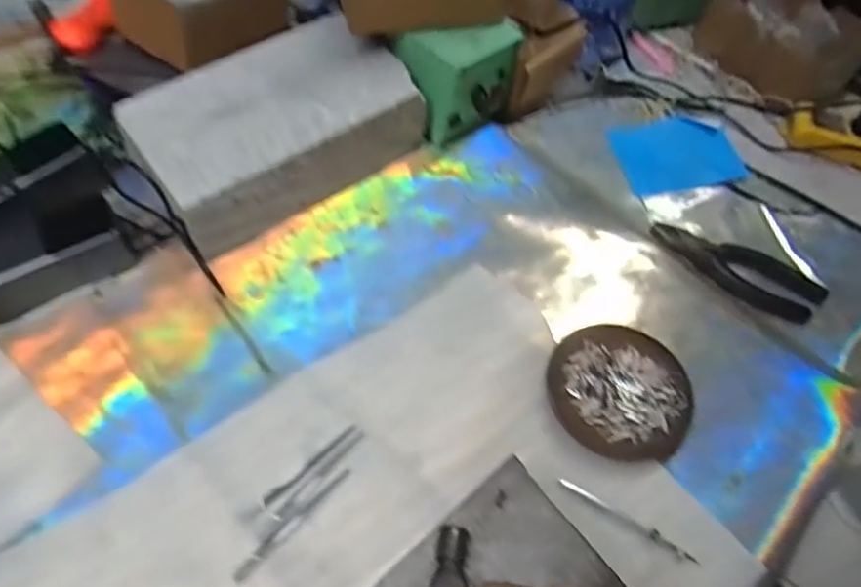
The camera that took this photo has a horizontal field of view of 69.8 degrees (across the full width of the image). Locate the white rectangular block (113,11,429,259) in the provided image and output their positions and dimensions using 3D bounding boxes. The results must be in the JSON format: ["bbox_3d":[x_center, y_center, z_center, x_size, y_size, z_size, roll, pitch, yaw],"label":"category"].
[{"bbox_3d":[-0.144,-0.157,0.586,0.245,0.084,0.143,-33,65,-20],"label":"white rectangular block"}]

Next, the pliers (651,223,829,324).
[{"bbox_3d":[0.289,-0.021,0.581,0.163,0.016,0.061,22,60,11],"label":"pliers"}]

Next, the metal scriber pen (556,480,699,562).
[{"bbox_3d":[0.144,0.164,0.448,0.105,0.004,0.008,30,62,15],"label":"metal scriber pen"}]

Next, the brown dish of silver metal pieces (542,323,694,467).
[{"bbox_3d":[0.152,0.077,0.494,0.114,0.013,0.105,1,58,-2],"label":"brown dish of silver metal pieces"}]

